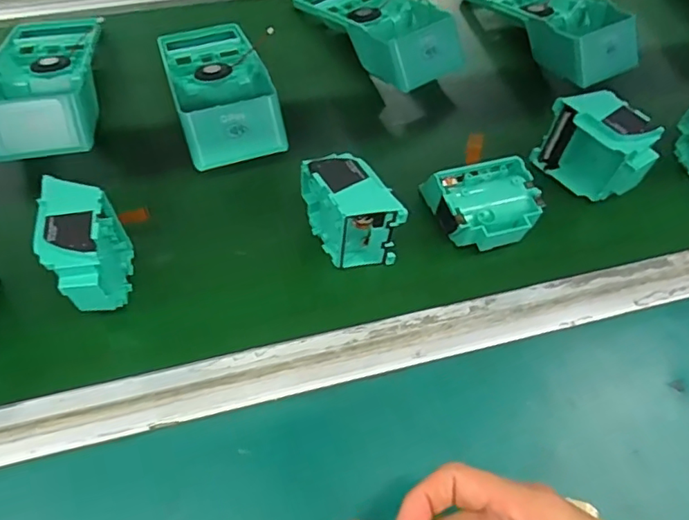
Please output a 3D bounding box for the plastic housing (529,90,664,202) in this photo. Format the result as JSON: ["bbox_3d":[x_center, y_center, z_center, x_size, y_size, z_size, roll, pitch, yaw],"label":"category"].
[{"bbox_3d":[0.206,-0.090,0.451,0.042,0.078,0.084,-37,67,-21],"label":"plastic housing"}]

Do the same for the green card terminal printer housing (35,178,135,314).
[{"bbox_3d":[-0.178,-0.002,0.382,0.042,0.083,0.079,-6,60,-6],"label":"green card terminal printer housing"}]

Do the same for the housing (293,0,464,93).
[{"bbox_3d":[0.030,-0.237,0.543,0.087,0.055,0.189,-28,64,-18],"label":"housing"}]

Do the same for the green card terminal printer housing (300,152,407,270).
[{"bbox_3d":[0.002,-0.034,0.408,0.044,0.081,0.079,-27,64,-17],"label":"green card terminal printer housing"}]

